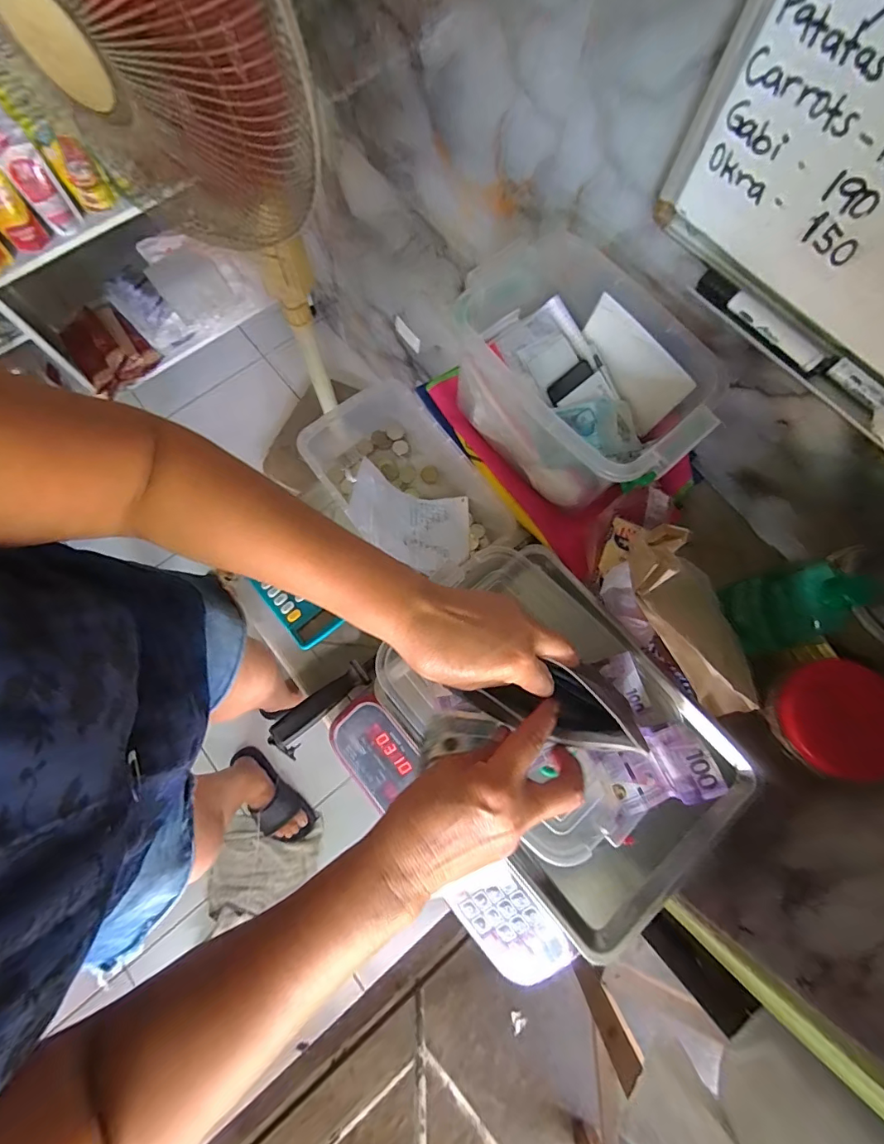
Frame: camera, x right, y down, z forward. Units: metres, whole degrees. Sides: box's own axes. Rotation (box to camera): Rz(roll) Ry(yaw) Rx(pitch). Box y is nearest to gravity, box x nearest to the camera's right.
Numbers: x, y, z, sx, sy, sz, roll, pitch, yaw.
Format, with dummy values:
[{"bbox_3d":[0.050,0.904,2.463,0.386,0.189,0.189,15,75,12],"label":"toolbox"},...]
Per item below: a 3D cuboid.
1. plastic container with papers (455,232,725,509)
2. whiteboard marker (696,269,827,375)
[{"bbox_3d":[0.157,-0.219,0.555,0.191,0.145,0.288,-34,79,-9],"label":"plastic container with papers"},{"bbox_3d":[0.295,-0.236,0.431,0.133,0.012,0.022,44,79,9],"label":"whiteboard marker"}]

